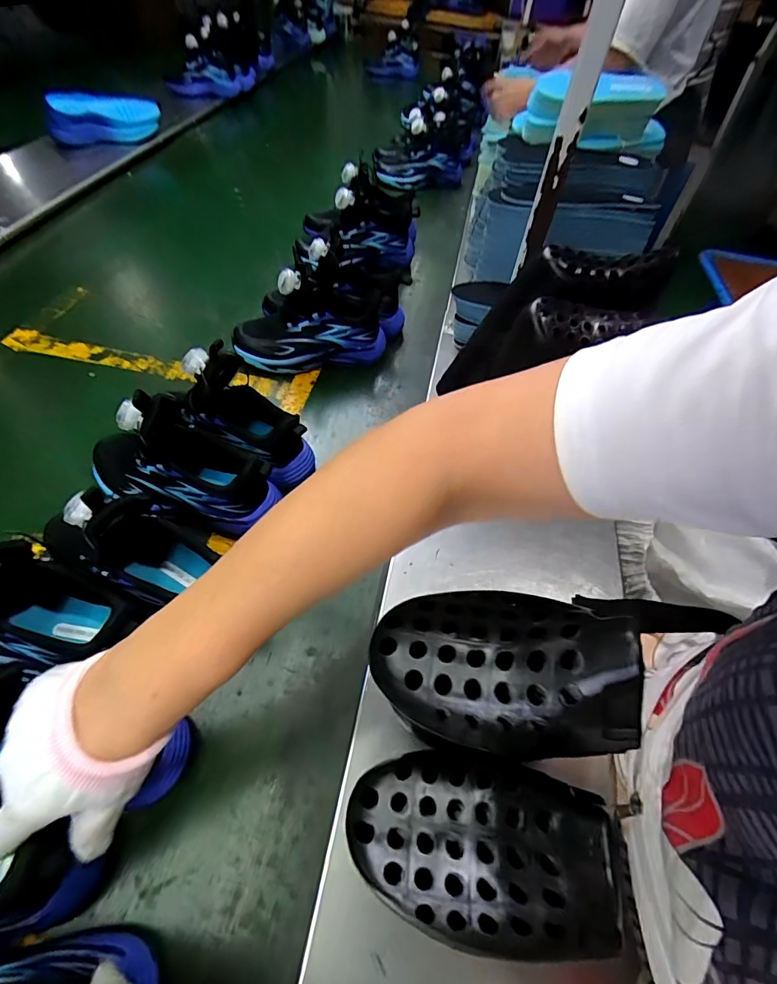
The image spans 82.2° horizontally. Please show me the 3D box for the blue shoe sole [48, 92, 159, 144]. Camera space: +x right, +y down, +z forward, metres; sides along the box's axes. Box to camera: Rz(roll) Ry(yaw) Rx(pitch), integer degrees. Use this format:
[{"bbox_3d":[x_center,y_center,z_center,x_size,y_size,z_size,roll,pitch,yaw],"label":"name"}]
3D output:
[{"bbox_3d":[-0.601,-0.794,0.949,0.224,0.079,0.048,-23,59,-20],"label":"blue shoe sole"}]

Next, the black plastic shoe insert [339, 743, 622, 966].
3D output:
[{"bbox_3d":[0.041,0.162,0.204,0.114,0.057,0.073,10,52,2],"label":"black plastic shoe insert"}]

